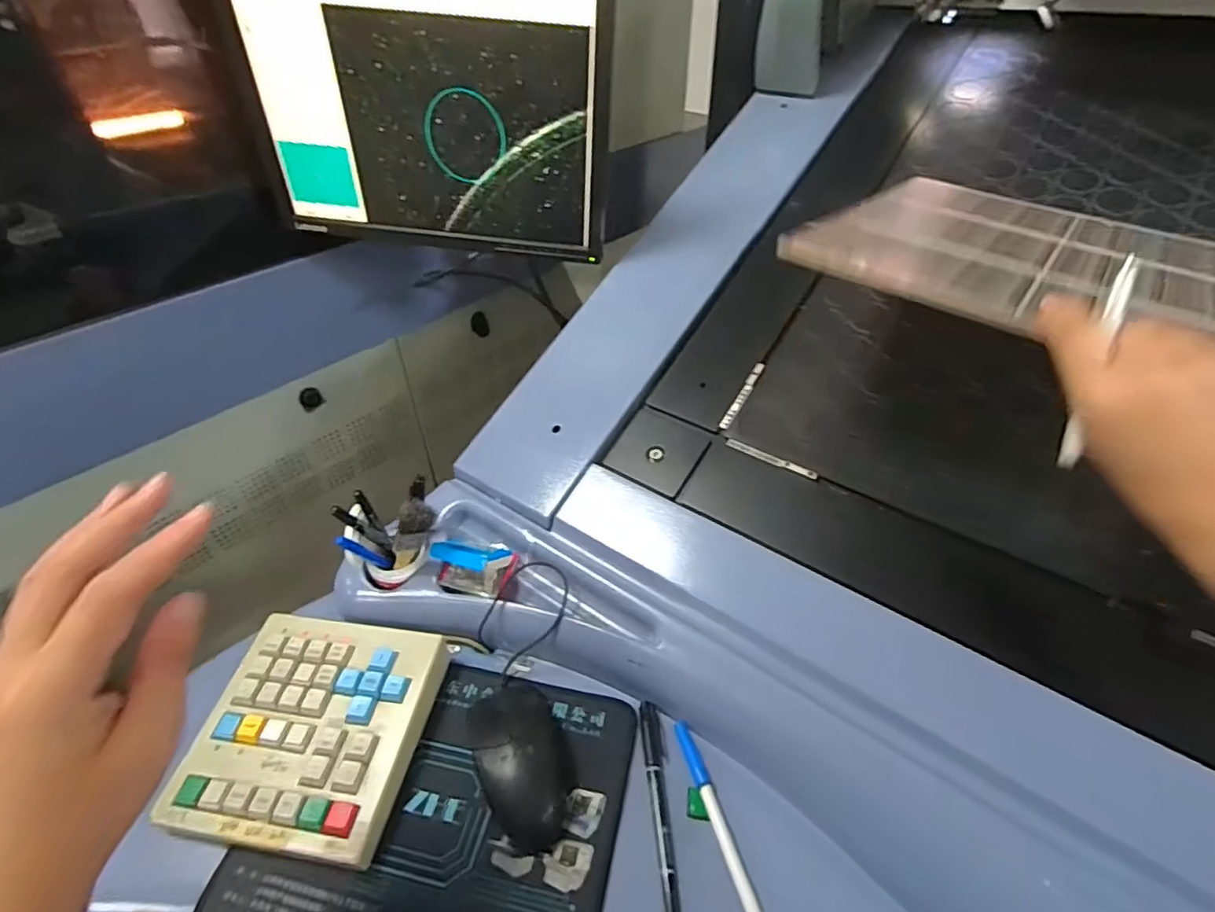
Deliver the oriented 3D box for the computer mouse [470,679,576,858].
[{"bbox_3d":[-0.062,0.216,0.431,0.066,0.034,0.119,-17,43,-19],"label":"computer mouse"}]

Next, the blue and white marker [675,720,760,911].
[{"bbox_3d":[0.079,0.259,0.398,0.011,0.007,0.161,-11,42,-13],"label":"blue and white marker"}]

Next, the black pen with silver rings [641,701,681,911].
[{"bbox_3d":[0.038,0.246,0.419,0.015,0.014,0.137,-2,41,-3],"label":"black pen with silver rings"}]

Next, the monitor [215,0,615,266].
[{"bbox_3d":[-0.181,-0.357,0.590,0.371,0.296,0.043,4,41,4],"label":"monitor"}]

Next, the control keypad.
[{"bbox_3d":[-0.224,0.202,0.445,0.157,0.032,0.157,6,41,6],"label":"control keypad"}]

